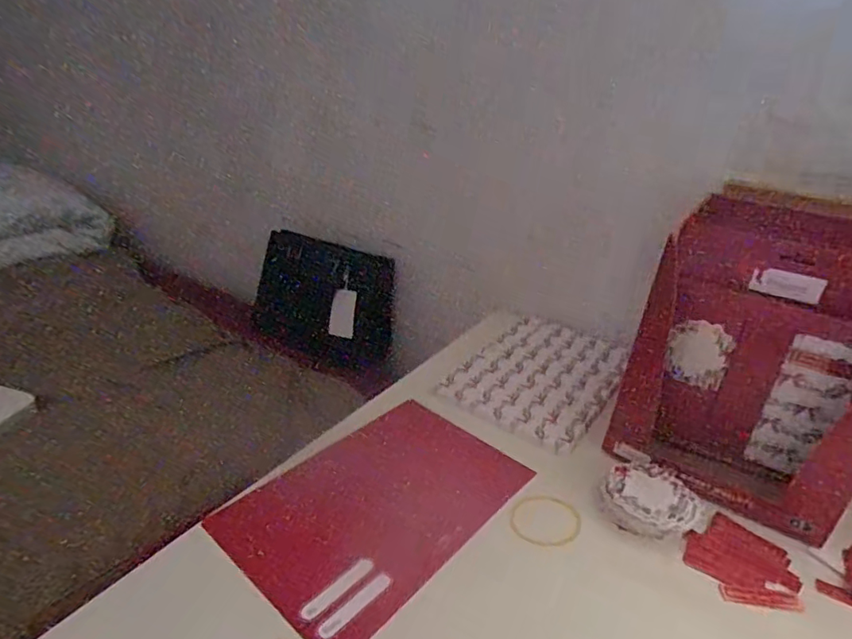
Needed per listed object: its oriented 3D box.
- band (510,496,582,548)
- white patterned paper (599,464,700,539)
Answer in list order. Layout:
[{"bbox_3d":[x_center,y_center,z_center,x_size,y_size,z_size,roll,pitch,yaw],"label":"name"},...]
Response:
[{"bbox_3d":[0.107,0.180,0.473,0.068,0.004,0.056,-8,28,-23],"label":"band"},{"bbox_3d":[0.204,0.167,0.484,0.075,0.024,0.081,24,32,35],"label":"white patterned paper"}]

